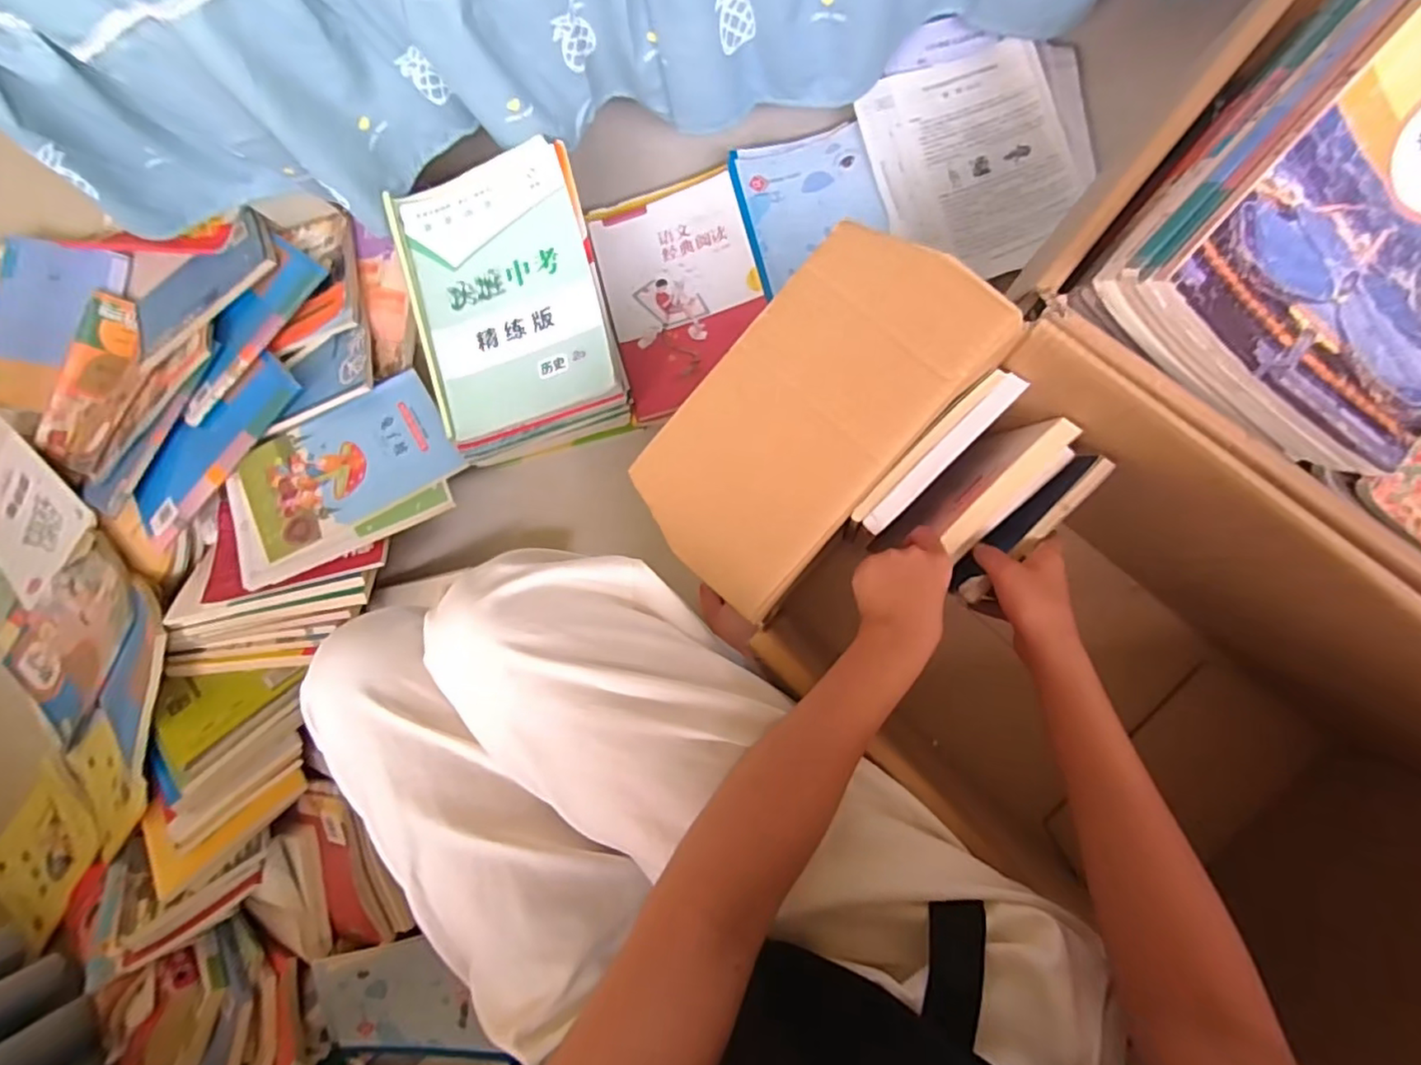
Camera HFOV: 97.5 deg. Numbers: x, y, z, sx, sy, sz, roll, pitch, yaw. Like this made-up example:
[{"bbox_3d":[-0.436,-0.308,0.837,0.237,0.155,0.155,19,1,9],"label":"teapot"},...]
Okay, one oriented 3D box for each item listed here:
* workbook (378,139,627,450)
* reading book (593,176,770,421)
[{"bbox_3d":[-0.232,-0.268,0.691,0.203,0.019,0.297,-16,84,8],"label":"workbook"},{"bbox_3d":[-0.031,-0.285,0.751,0.180,0.010,0.258,-15,85,8],"label":"reading book"}]

